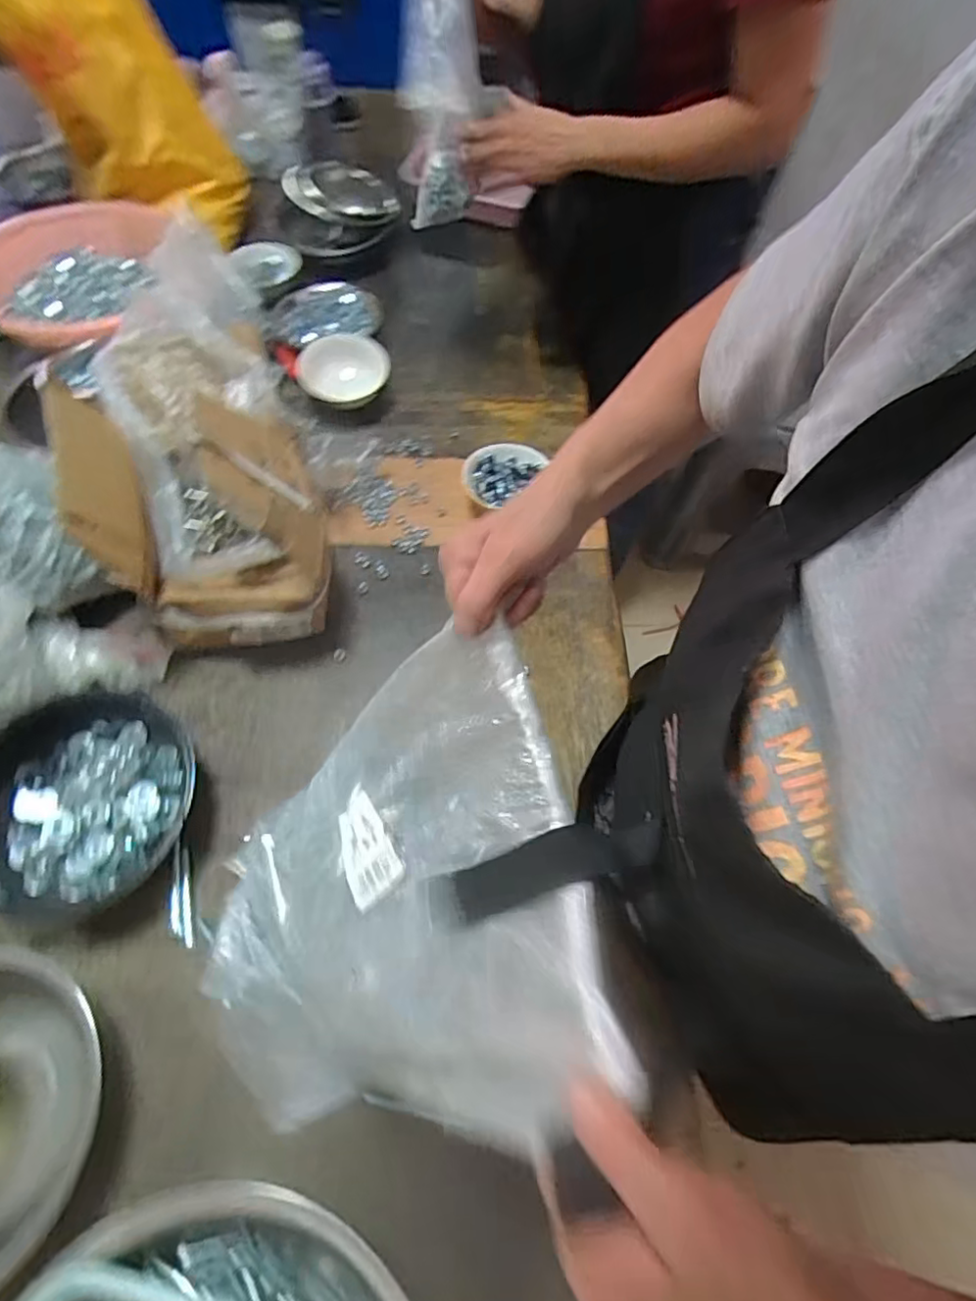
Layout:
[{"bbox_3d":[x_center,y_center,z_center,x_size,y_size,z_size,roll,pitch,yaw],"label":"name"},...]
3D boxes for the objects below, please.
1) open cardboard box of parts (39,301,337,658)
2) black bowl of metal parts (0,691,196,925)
[{"bbox_3d":[-0.319,-0.182,0.697,0.214,0.236,0.329,-18,64,-10],"label":"open cardboard box of parts"},{"bbox_3d":[-0.421,0.154,0.620,0.196,0.071,0.209,0,62,0],"label":"black bowl of metal parts"}]

